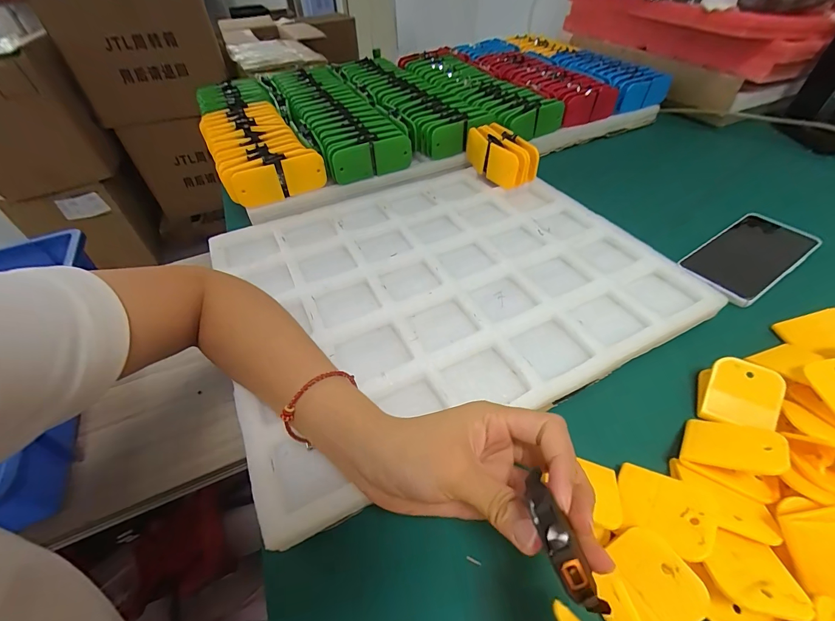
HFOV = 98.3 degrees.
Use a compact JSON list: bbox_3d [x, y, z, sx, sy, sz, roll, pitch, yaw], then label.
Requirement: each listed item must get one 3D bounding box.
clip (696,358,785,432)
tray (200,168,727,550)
[{"bbox_3d":[0.255,0.066,0.285,0.053,0.024,0.045,10,47,14],"label":"clip"},{"bbox_3d":[0.022,-0.041,0.386,0.422,0.018,0.345,-22,51,-16],"label":"tray"}]

